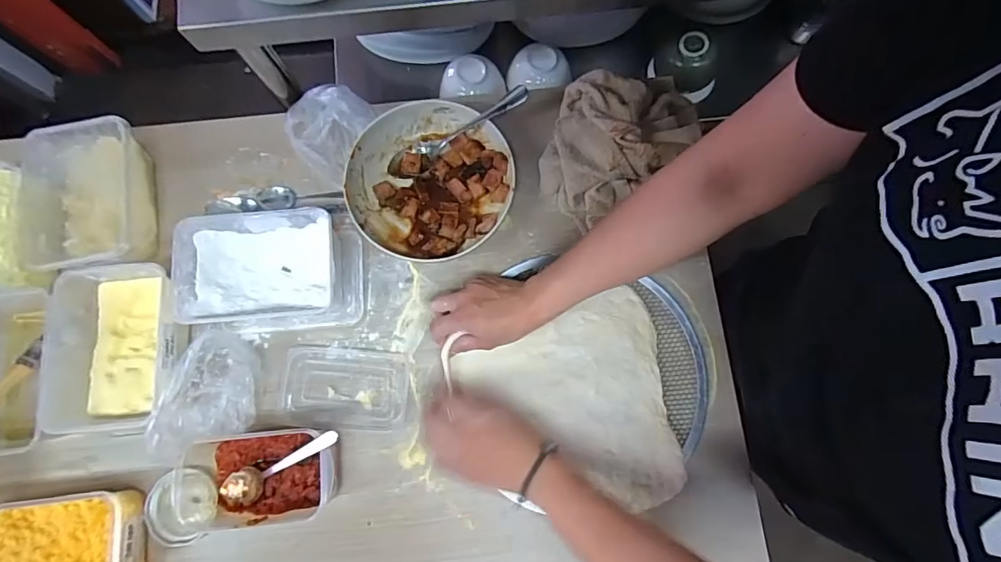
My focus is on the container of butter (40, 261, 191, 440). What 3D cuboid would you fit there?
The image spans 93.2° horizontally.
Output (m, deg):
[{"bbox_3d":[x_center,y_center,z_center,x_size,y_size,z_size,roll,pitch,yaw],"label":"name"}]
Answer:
[{"bbox_3d":[-0.431,0.075,0.533,0.142,0.053,0.178,0,79,1],"label":"container of butter"}]

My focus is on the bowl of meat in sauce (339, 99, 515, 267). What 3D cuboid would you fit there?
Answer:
[{"bbox_3d":[-0.087,-0.121,0.581,0.194,0.043,0.182,0,79,1],"label":"bowl of meat in sauce"}]

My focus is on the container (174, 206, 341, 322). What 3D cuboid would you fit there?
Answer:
[{"bbox_3d":[-0.271,-0.015,0.548,0.172,0.063,0.117,-7,79,-1],"label":"container"}]

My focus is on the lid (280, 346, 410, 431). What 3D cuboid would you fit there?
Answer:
[{"bbox_3d":[-0.183,0.124,0.556,0.146,0.004,0.088,5,79,2],"label":"lid"}]

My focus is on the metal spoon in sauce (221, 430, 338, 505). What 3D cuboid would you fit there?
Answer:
[{"bbox_3d":[-0.234,0.199,0.498,0.181,0.023,0.036,-31,78,28],"label":"metal spoon in sauce"}]

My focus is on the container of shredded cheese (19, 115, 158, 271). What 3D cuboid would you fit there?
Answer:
[{"bbox_3d":[-0.501,-0.097,0.576,0.115,0.070,0.176,-6,79,0],"label":"container of shredded cheese"}]

